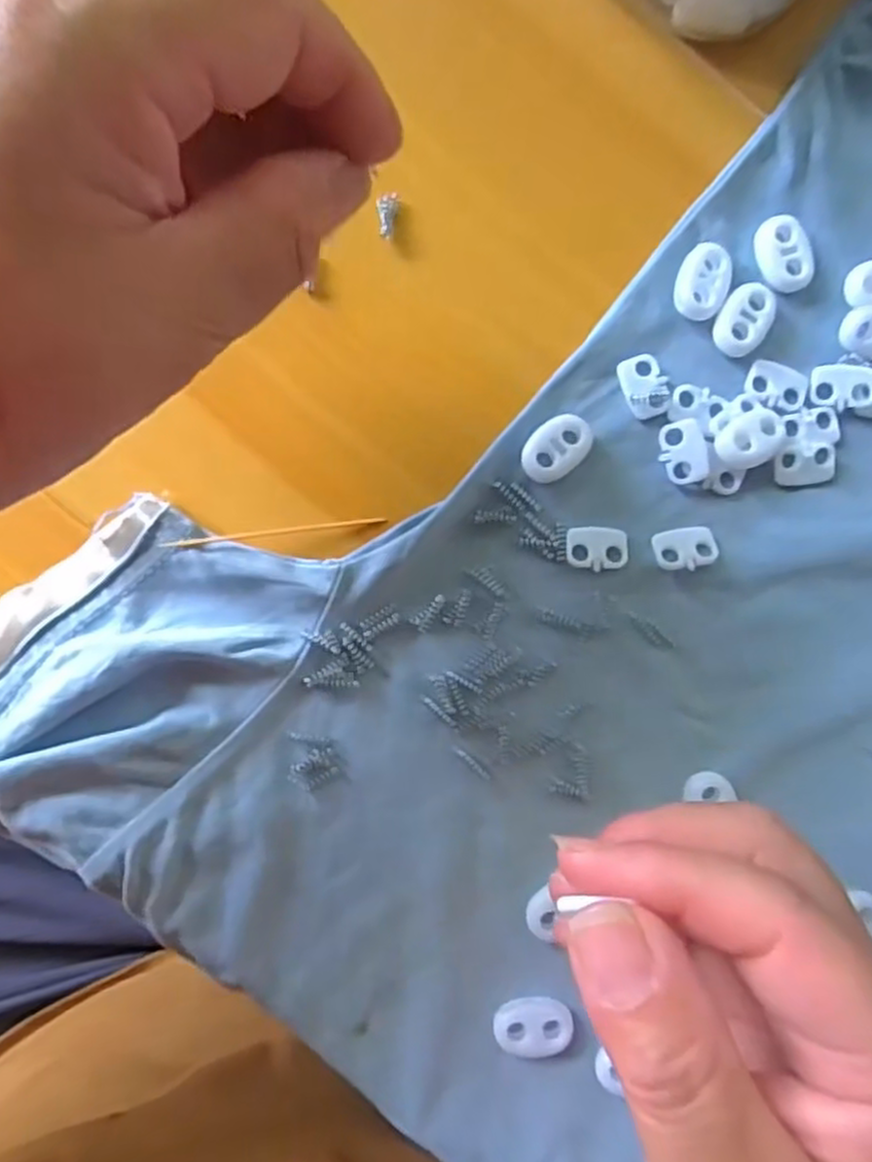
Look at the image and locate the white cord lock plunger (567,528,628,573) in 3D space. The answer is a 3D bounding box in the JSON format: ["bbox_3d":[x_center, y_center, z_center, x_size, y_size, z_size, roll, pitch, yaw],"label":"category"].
[{"bbox_3d":[0.048,-0.009,0.220,0.018,0.004,0.012,1,88,-3],"label":"white cord lock plunger"}]

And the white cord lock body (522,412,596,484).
[{"bbox_3d":[0.036,-0.039,0.219,0.023,0.004,0.016,-41,90,-3],"label":"white cord lock body"}]

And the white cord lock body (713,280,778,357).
[{"bbox_3d":[0.092,-0.078,0.224,0.015,0.004,0.023,21,87,-2],"label":"white cord lock body"}]

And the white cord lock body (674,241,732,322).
[{"bbox_3d":[0.079,-0.090,0.224,0.014,0.004,0.023,17,87,-2],"label":"white cord lock body"}]

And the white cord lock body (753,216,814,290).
[{"bbox_3d":[0.105,-0.098,0.226,0.016,0.004,0.022,-7,88,-3],"label":"white cord lock body"}]

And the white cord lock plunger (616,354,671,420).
[{"bbox_3d":[0.062,-0.058,0.222,0.013,0.004,0.018,-18,89,-3],"label":"white cord lock plunger"}]

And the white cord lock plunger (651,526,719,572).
[{"bbox_3d":[0.074,-0.010,0.222,0.018,0.004,0.012,-11,88,-3],"label":"white cord lock plunger"}]

